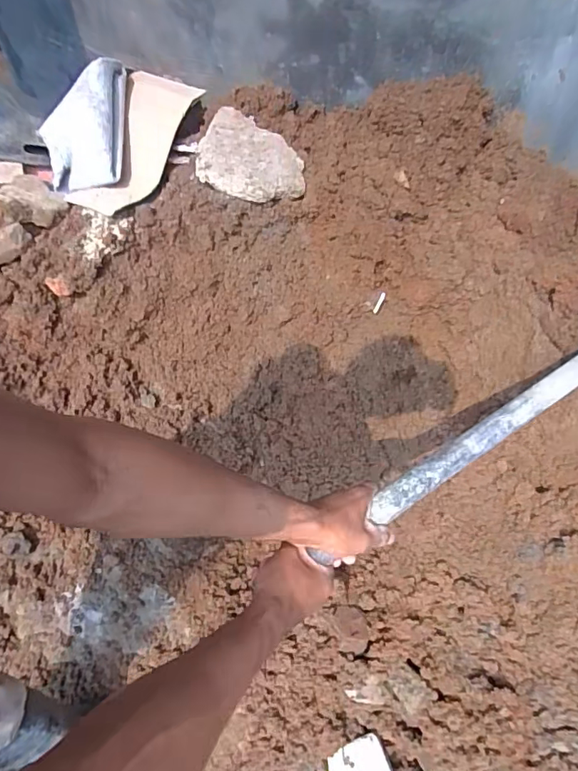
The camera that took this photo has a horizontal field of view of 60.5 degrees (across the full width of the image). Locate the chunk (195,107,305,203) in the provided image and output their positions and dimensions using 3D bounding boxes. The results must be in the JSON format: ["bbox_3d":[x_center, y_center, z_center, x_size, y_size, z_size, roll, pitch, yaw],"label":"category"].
[{"bbox_3d":[-0.091,-0.530,1.131,0.234,0.055,0.279,-1,57,-3],"label":"chunk"}]

